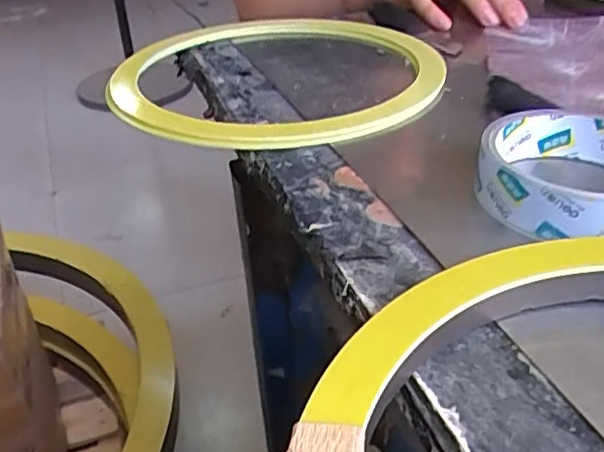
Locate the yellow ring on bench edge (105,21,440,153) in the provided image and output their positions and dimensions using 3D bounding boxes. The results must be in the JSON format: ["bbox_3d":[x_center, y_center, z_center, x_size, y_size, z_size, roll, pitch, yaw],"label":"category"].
[{"bbox_3d":[-0.016,-0.104,0.425,0.217,0.022,0.199,3,34,8],"label":"yellow ring on bench edge"}]

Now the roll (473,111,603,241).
[{"bbox_3d":[0.127,-0.023,0.289,0.086,0.026,0.085,-1,34,1],"label":"roll"}]

